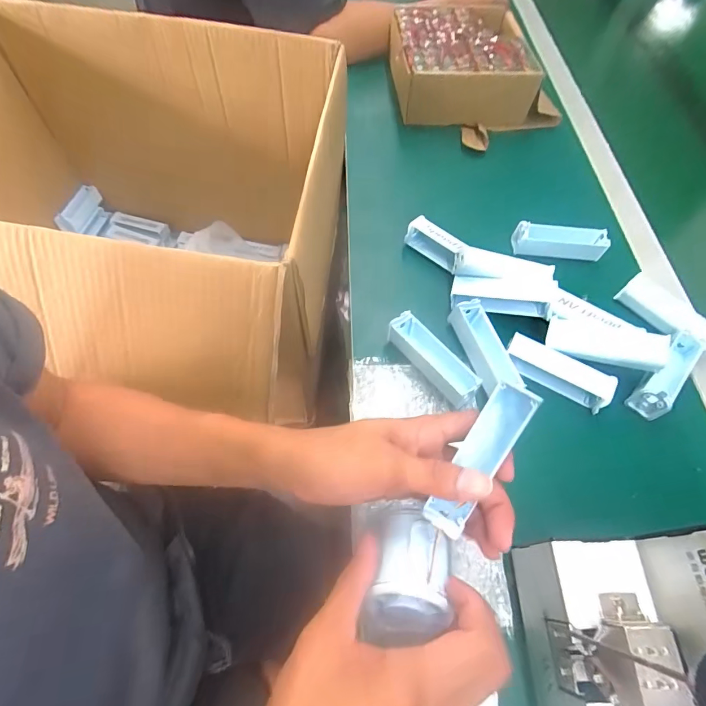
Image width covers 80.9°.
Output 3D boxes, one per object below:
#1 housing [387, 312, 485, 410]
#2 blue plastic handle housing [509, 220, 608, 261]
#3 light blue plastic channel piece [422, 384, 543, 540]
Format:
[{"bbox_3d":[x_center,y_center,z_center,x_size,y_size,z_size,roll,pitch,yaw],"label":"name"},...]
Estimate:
[{"bbox_3d":[0.078,0.005,0.407,0.103,0.025,0.034,45,68,4],"label":"housing"},{"bbox_3d":[0.240,-0.128,0.478,0.102,0.032,0.023,4,61,-1],"label":"blue plastic handle housing"},{"bbox_3d":[0.081,0.066,0.262,0.029,0.021,0.102,32,82,14],"label":"light blue plastic channel piece"}]

